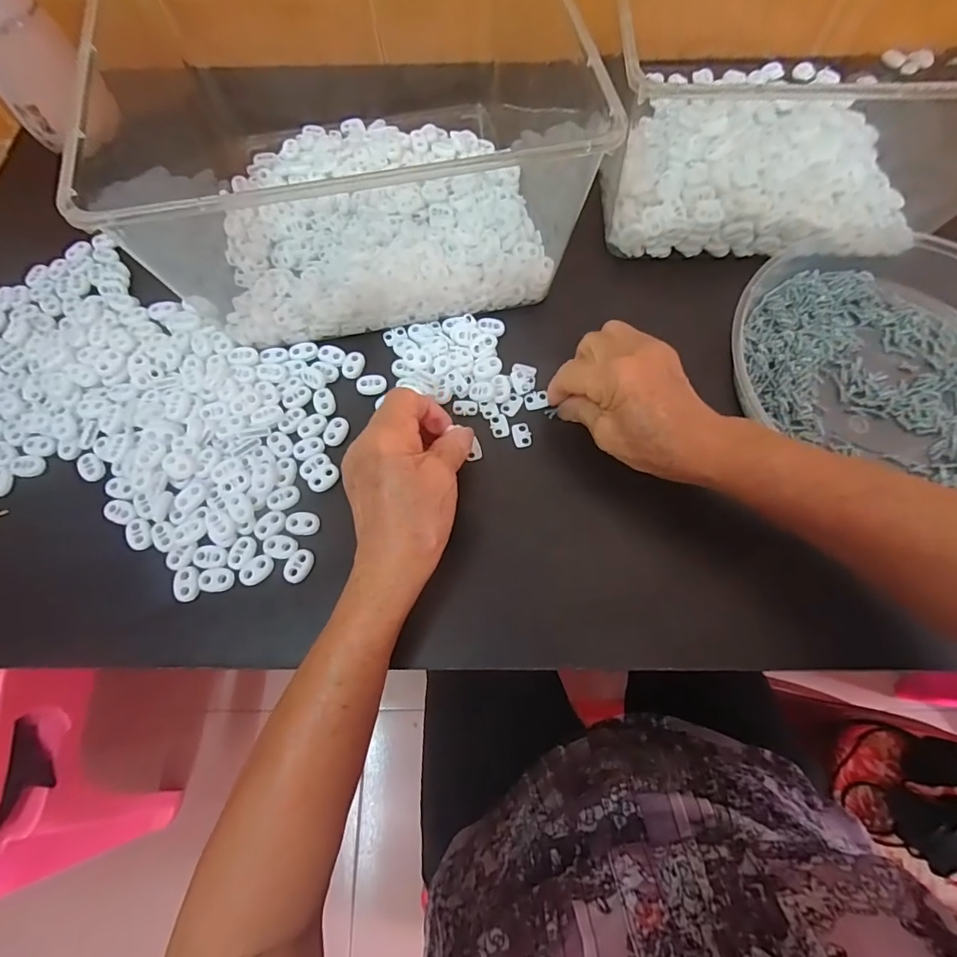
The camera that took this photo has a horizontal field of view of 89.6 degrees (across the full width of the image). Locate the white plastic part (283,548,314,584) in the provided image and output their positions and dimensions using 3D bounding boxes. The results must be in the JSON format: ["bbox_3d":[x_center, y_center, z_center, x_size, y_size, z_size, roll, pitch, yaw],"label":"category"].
[{"bbox_3d":[-0.119,0.057,0.318,0.015,0.004,0.023,20,72,8],"label":"white plastic part"}]

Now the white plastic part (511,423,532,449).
[{"bbox_3d":[0.032,-0.032,0.354,0.014,0.004,0.019,-14,70,-4],"label":"white plastic part"}]

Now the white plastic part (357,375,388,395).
[{"bbox_3d":[-0.081,-0.072,0.367,0.022,0.004,0.017,-9,70,-2],"label":"white plastic part"}]

